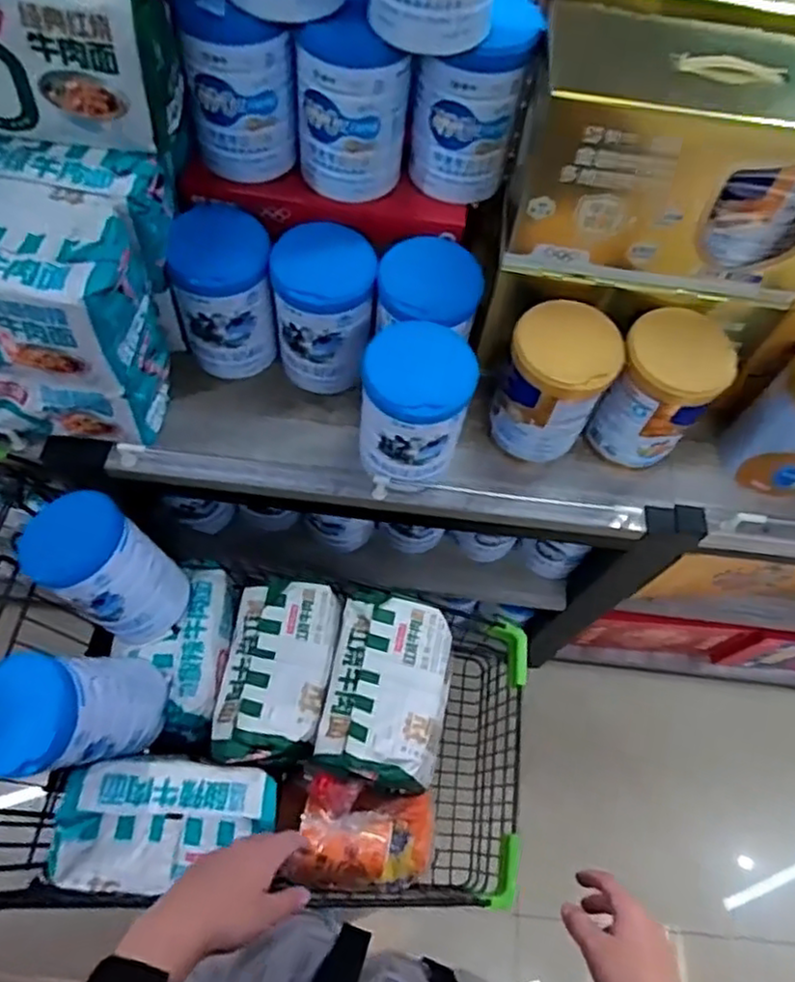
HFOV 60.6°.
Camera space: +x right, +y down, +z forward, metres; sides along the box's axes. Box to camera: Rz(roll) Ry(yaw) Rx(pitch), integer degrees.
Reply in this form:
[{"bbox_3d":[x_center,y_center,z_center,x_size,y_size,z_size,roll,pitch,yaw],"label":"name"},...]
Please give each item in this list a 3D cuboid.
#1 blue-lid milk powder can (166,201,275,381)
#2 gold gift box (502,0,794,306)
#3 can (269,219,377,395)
[{"bbox_3d":[-0.228,-0.259,0.912,0.122,0.190,0.124,-10,62,-9],"label":"blue-lid milk powder can"},{"bbox_3d":[0.313,-0.357,0.741,0.347,0.215,0.144,6,60,0],"label":"gold gift box"},{"bbox_3d":[-0.096,-0.236,0.894,0.133,0.179,0.126,-1,61,-4],"label":"can"}]

